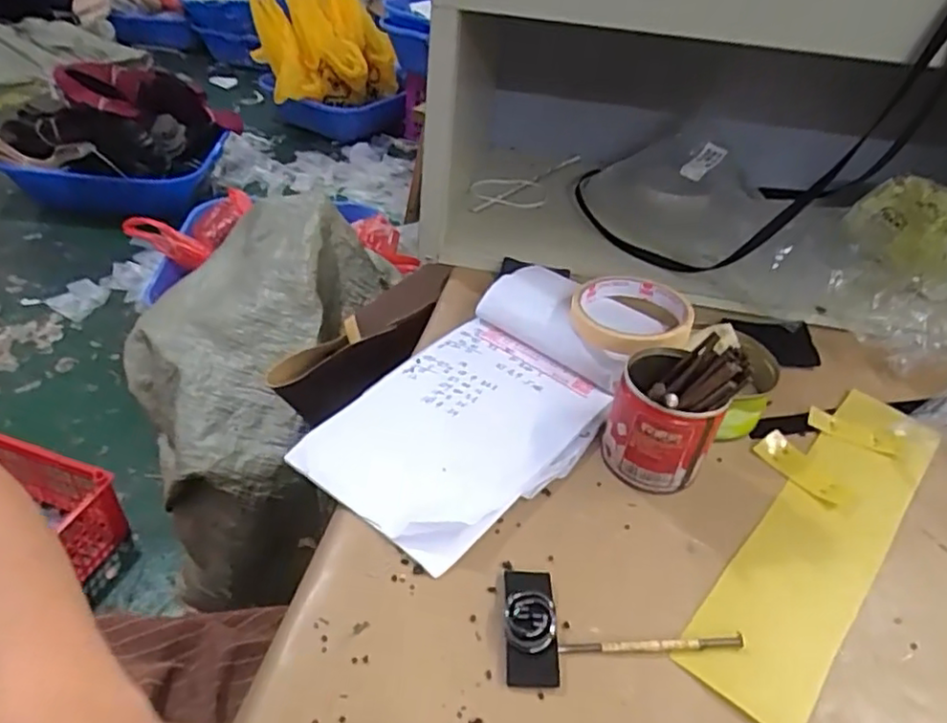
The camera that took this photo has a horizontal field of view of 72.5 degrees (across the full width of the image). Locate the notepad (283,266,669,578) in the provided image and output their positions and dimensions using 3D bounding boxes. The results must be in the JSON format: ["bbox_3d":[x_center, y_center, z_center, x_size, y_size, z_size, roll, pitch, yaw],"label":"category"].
[{"bbox_3d":[0.017,0.013,0.441,0.131,0.027,0.262,29,44,24],"label":"notepad"}]

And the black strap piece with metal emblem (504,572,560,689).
[{"bbox_3d":[0.029,0.132,0.327,0.026,0.011,0.061,6,40,-3],"label":"black strap piece with metal emblem"}]

